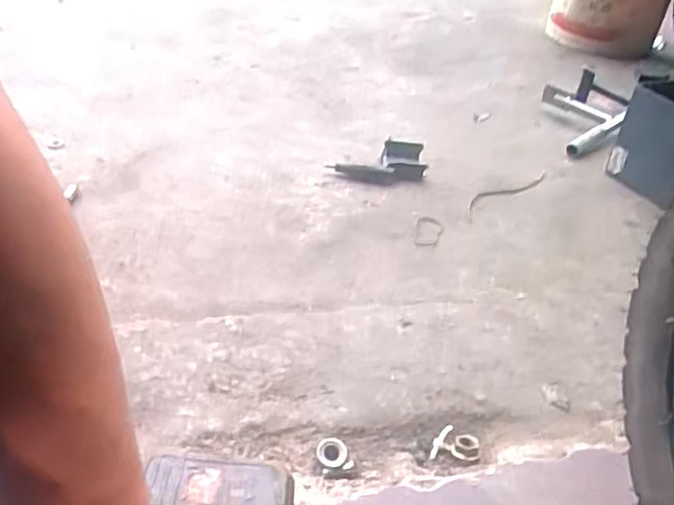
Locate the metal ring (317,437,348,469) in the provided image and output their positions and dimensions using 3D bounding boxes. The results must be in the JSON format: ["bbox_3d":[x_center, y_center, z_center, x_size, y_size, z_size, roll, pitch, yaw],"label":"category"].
[{"bbox_3d":[-0.005,0.176,0.595,0.027,0.008,0.025,1,58,-1],"label":"metal ring"}]

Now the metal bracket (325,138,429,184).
[{"bbox_3d":[0.076,-0.158,1.103,0.145,0.024,0.112,13,40,10],"label":"metal bracket"}]

